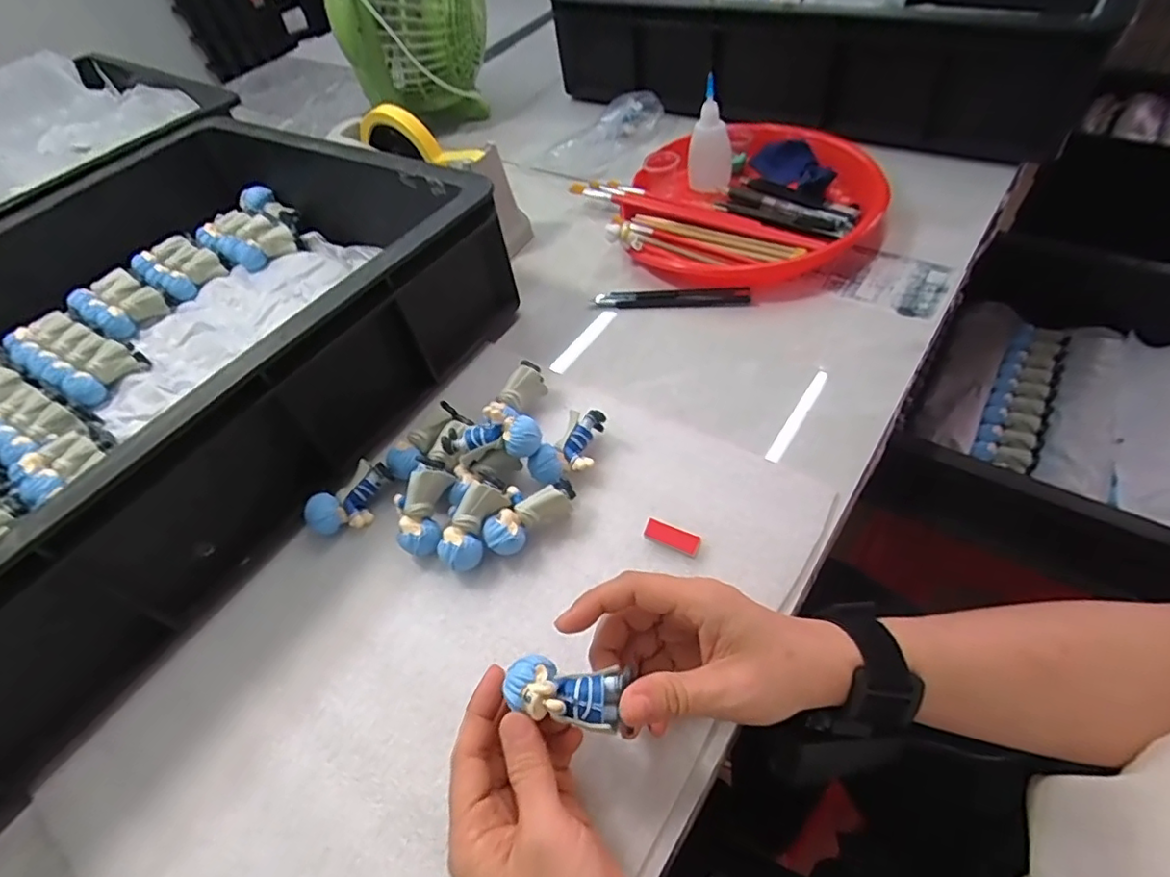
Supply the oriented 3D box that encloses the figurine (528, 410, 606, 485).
[{"bbox_3d":[-0.006,0.006,0.405,0.032,0.023,0.069,28,61,27],"label":"figurine"}]

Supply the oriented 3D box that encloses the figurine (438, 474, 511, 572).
[{"bbox_3d":[-0.071,0.052,0.363,0.025,0.020,0.060,22,79,18],"label":"figurine"}]

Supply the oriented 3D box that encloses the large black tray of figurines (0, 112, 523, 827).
[{"bbox_3d":[-0.380,-0.045,0.430,0.411,0.141,0.600,24,59,25],"label":"large black tray of figurines"}]

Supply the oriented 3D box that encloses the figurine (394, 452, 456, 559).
[{"bbox_3d":[-0.103,0.043,0.374,0.027,0.025,0.061,9,86,9],"label":"figurine"}]

